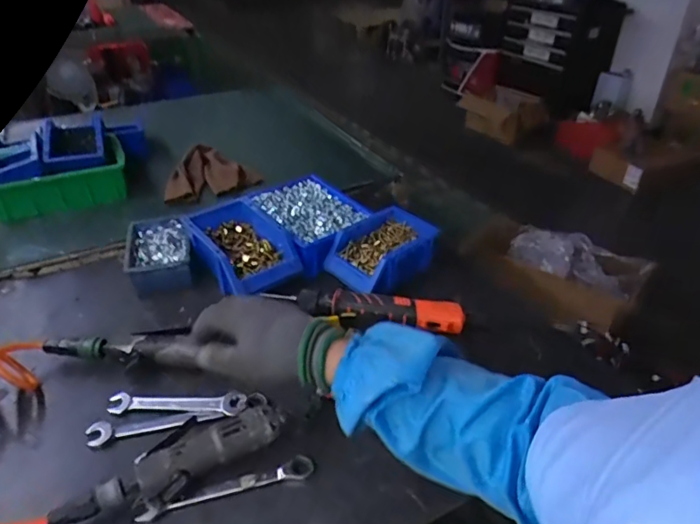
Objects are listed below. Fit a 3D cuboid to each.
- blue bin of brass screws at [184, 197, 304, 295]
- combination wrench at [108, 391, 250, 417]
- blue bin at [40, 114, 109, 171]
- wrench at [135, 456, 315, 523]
[{"bbox_3d":[-0.170,-0.026,0.782,0.124,0.067,0.193,-24,43,-29],"label":"blue bin of brass screws"},{"bbox_3d":[-0.199,0.163,0.582,0.154,0.013,0.031,2,34,3],"label":"combination wrench"},{"bbox_3d":[-0.529,-0.227,0.969,0.099,0.060,0.151,-13,36,-18],"label":"blue bin"},{"bbox_3d":[-0.121,0.224,0.500,0.170,0.012,0.023,-9,35,-13],"label":"wrench"}]

